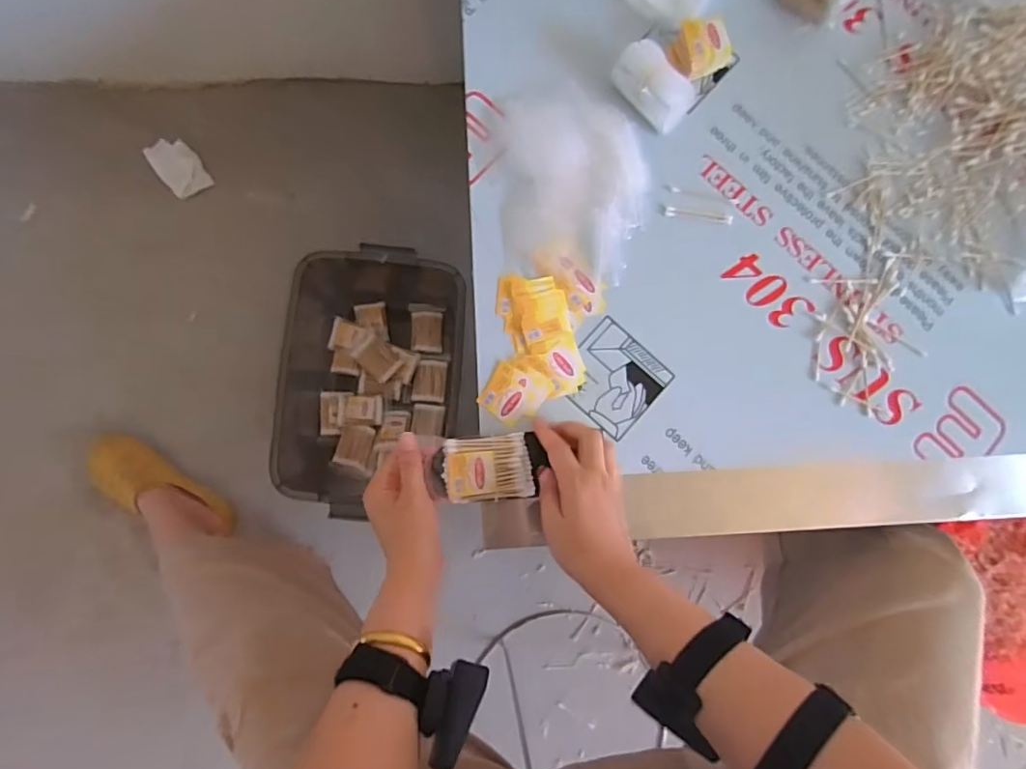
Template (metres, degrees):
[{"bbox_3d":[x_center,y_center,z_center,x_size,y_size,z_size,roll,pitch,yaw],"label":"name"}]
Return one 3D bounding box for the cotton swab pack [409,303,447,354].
[{"bbox_3d":[-0.154,-0.100,0.980,0.059,0.015,0.085,3,84,-4],"label":"cotton swab pack"}]

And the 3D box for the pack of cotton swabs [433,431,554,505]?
[{"bbox_3d":[-0.022,0.079,0.519,0.102,0.019,0.058,-4,84,-5],"label":"pack of cotton swabs"}]

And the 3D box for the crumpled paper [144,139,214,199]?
[{"bbox_3d":[-0.599,-0.388,0.990,0.072,0.015,0.122,-39,88,-7],"label":"crumpled paper"}]

